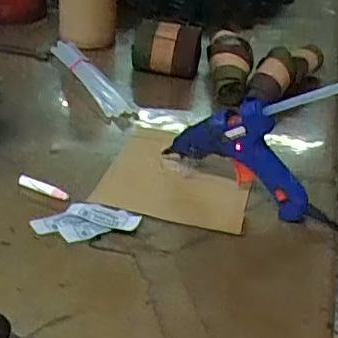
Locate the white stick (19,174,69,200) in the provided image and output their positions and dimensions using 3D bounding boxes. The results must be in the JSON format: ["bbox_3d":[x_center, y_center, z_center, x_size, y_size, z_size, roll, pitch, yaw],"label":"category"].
[{"bbox_3d":[-0.111,0.016,0.512,0.052,0.012,0.010,20,36,21],"label":"white stick"}]

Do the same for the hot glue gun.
[{"bbox_3d":[0.061,-0.016,0.501,0.132,0.094,0.023,23,37,24],"label":"hot glue gun"}]

